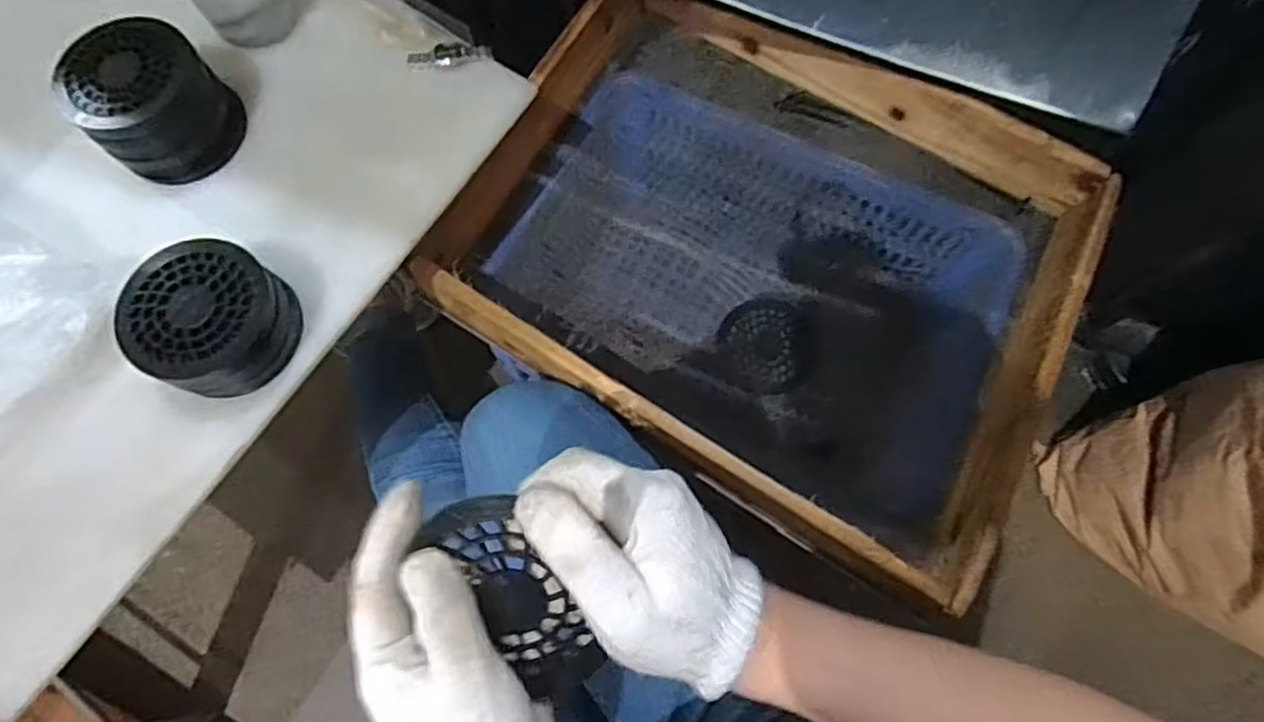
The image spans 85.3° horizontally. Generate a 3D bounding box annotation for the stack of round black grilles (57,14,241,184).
[{"bbox_3d":[-0.365,-0.196,0.526,0.101,0.075,0.091,-43,77,-14],"label":"stack of round black grilles"}]

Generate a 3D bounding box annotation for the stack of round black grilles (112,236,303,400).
[{"bbox_3d":[-0.289,-0.027,0.476,0.103,0.054,0.096,22,72,7],"label":"stack of round black grilles"}]

